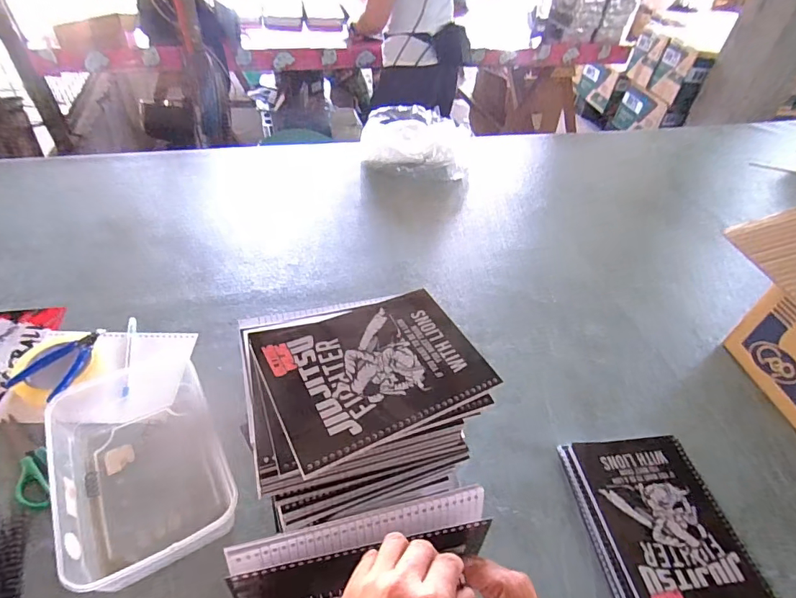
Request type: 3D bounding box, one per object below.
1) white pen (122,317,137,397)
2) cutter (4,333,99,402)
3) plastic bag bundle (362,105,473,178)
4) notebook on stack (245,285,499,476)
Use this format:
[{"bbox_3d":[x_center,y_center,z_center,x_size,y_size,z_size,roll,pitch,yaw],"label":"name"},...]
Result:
[{"bbox_3d":[-0.380,0.076,0.646,0.012,0.006,0.148,-11,45,-17],"label":"white pen"},{"bbox_3d":[-0.451,0.088,0.614,0.093,0.020,0.104,19,44,14],"label":"cutter"},{"bbox_3d":[0.053,-0.412,1.175,0.294,0.081,0.284,4,42,-2],"label":"plastic bag bundle"},{"bbox_3d":[-0.024,0.059,0.432,0.191,0.008,0.148,-18,47,-24],"label":"notebook on stack"}]

